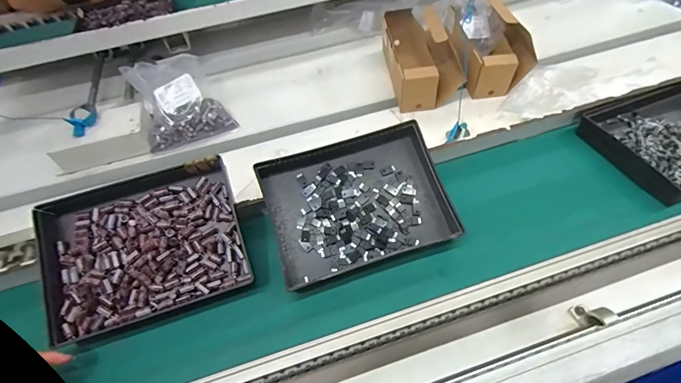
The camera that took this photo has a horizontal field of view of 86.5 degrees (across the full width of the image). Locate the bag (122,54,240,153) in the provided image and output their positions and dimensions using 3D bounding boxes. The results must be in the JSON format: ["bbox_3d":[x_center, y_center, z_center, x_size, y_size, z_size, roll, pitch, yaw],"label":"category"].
[{"bbox_3d":[-0.361,-0.206,0.787,0.181,0.124,0.202,-31,56,-18],"label":"bag"}]

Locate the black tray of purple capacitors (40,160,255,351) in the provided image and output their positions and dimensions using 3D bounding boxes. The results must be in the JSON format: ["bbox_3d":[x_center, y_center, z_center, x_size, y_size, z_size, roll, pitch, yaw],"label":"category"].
[{"bbox_3d":[-0.242,0.064,0.439,0.230,0.029,0.176,-17,73,-8],"label":"black tray of purple capacitors"}]

